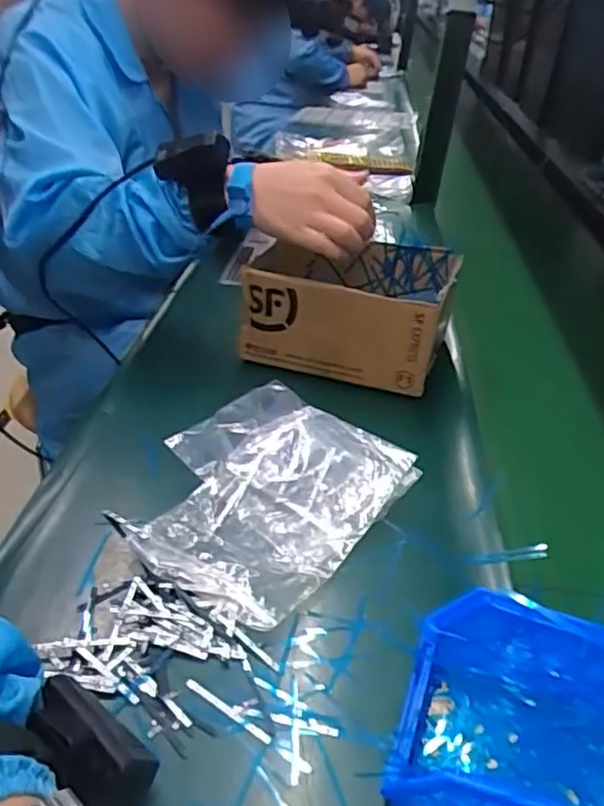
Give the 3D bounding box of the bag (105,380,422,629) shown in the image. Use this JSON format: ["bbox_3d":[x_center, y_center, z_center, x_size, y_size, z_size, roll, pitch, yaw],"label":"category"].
[{"bbox_3d":[-0.036,0.055,0.495,0.192,0.042,0.205,27,40,28],"label":"bag"}]

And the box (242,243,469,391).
[{"bbox_3d":[0.049,-0.105,0.677,0.199,0.097,0.158,14,36,13],"label":"box"}]

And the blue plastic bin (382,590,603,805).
[{"bbox_3d":[0.119,0.169,0.316,0.134,0.082,0.106,18,36,17],"label":"blue plastic bin"}]

